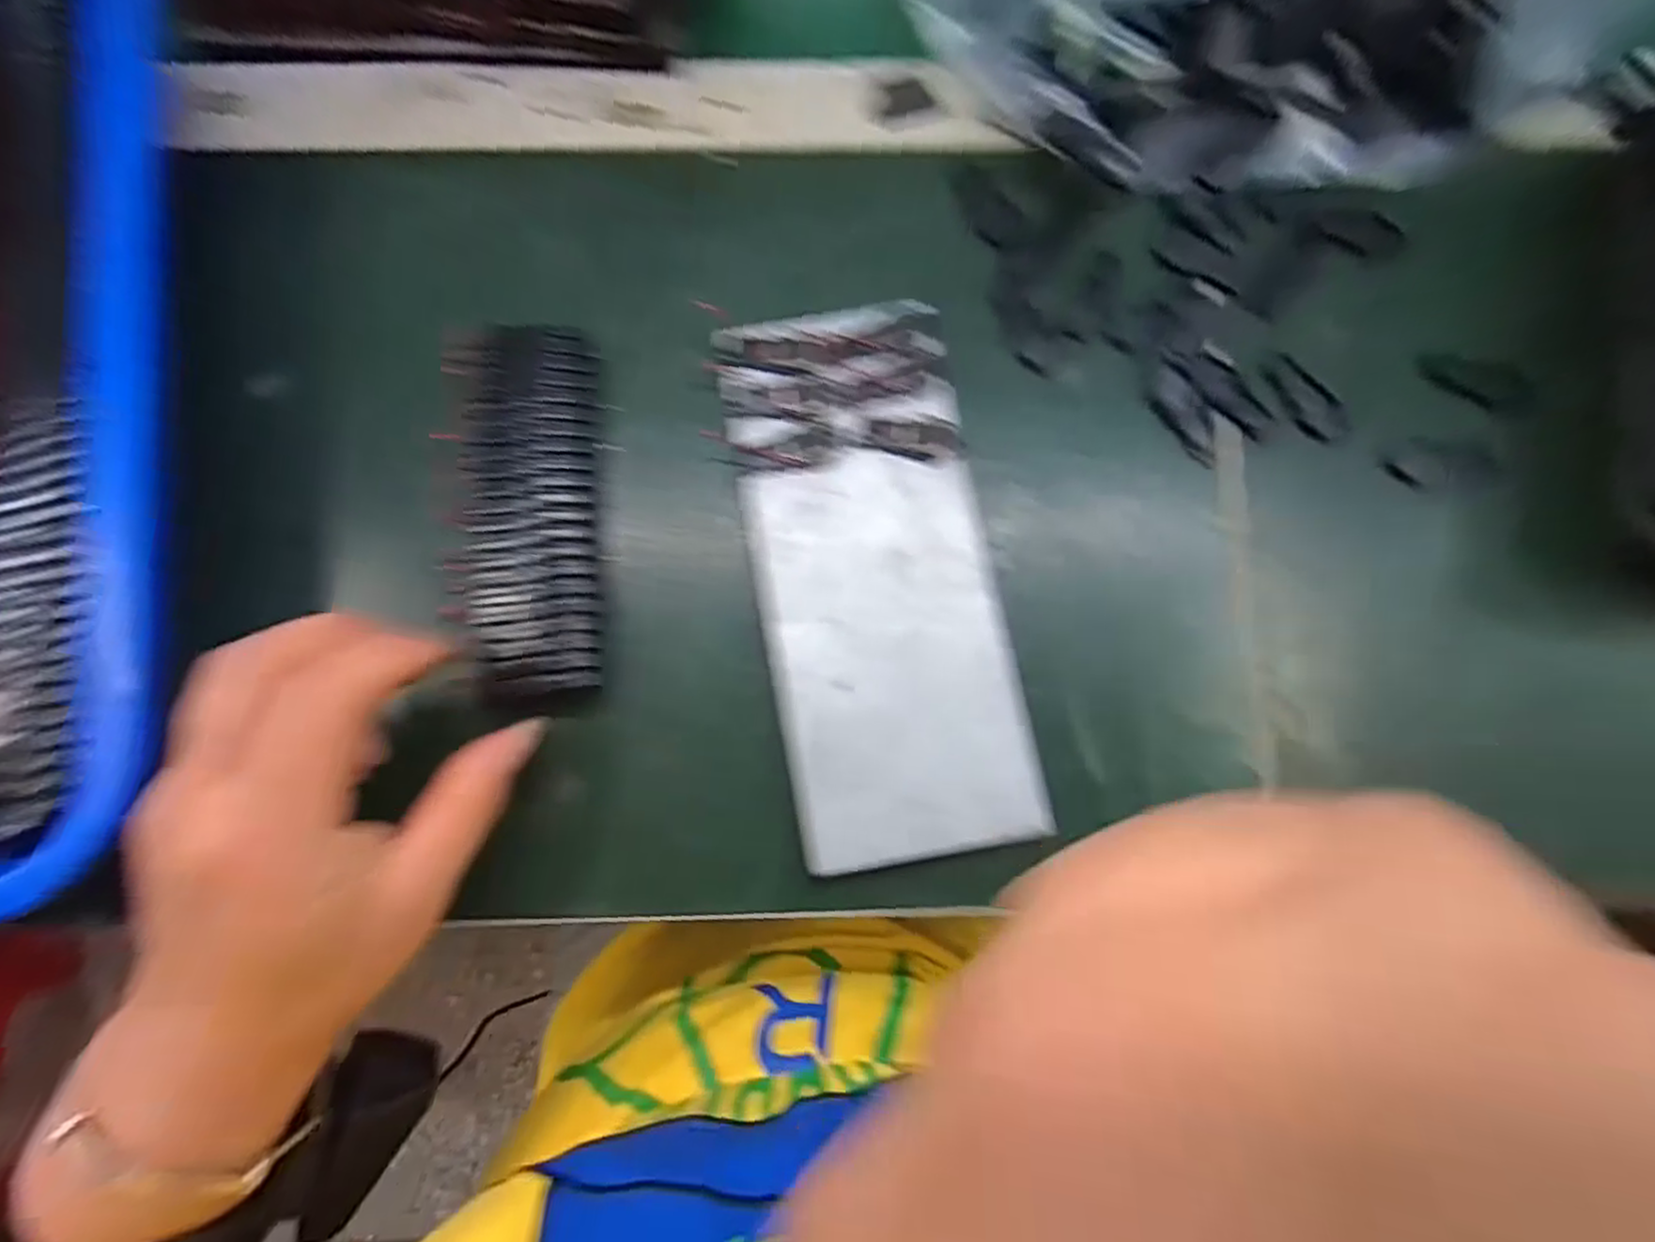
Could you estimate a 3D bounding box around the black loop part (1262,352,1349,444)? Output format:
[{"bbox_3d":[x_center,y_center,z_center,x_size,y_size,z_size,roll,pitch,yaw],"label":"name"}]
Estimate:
[{"bbox_3d":[0.184,-0.086,0.275,0.019,0.004,0.039,-27,82,-4],"label":"black loop part"}]

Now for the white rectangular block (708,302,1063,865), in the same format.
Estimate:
[{"bbox_3d":[0.017,-0.018,0.257,0.081,0.010,0.195,-10,81,-2],"label":"white rectangular block"}]

